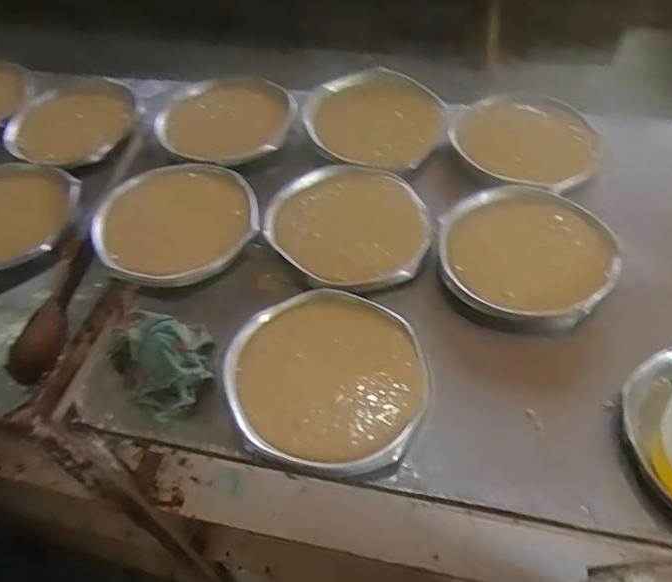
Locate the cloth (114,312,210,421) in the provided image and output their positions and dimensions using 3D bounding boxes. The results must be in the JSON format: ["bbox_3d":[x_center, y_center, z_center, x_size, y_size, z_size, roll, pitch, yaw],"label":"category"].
[{"bbox_3d":[-0.176,0.073,0.604,0.100,0.050,0.121,-24,53,-15],"label":"cloth"}]

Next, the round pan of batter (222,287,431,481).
[{"bbox_3d":[-0.011,0.086,0.578,0.198,0.028,0.186,-2,50,3],"label":"round pan of batter"}]

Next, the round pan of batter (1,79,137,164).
[{"bbox_3d":[-0.406,-0.249,0.883,0.178,0.039,0.177,-2,50,3],"label":"round pan of batter"}]

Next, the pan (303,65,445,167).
[{"bbox_3d":[0.060,-0.254,0.835,0.192,0.033,0.176,-2,50,3],"label":"pan"}]

